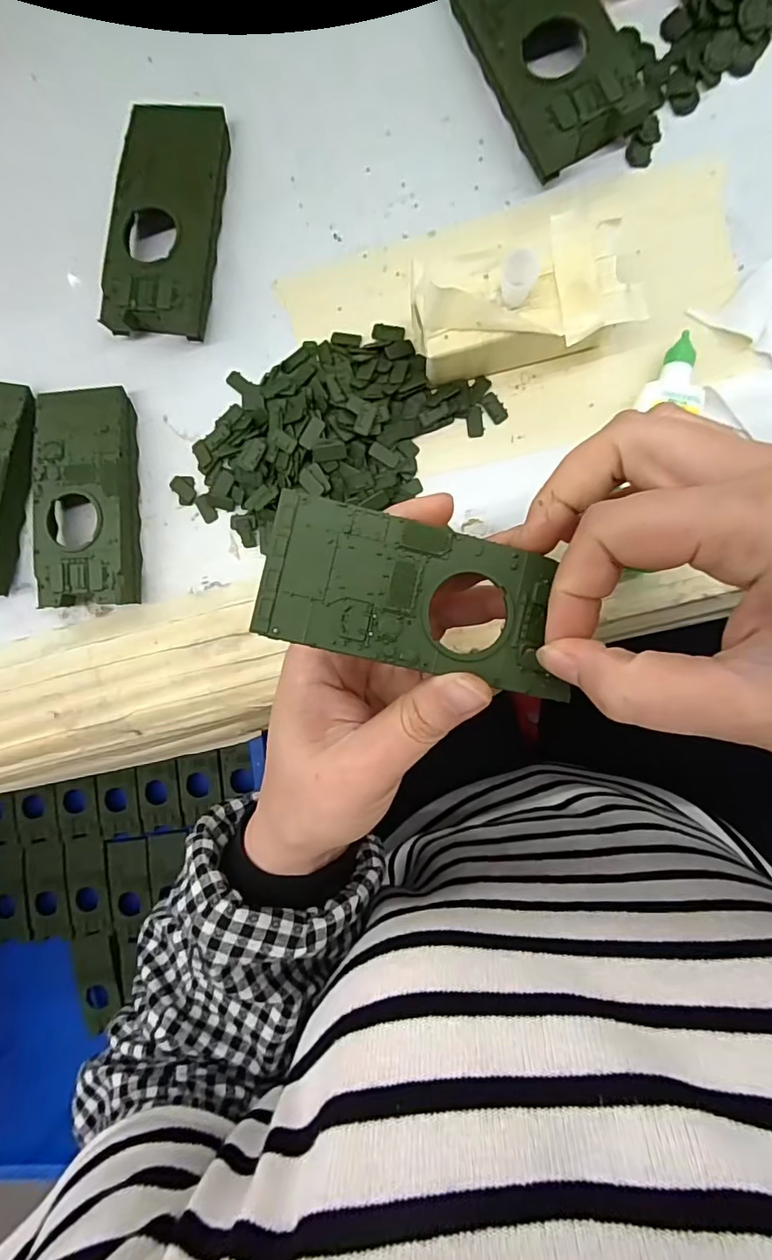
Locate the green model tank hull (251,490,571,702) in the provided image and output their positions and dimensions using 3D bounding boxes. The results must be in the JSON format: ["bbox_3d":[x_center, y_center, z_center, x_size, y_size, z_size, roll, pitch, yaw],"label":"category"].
[{"bbox_3d":[0.009,-0.011,0.174,0.095,0.018,0.044,13,90,-7],"label":"green model tank hull"}]

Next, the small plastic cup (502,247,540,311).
[{"bbox_3d":[0.051,-0.134,0.204,0.013,0.017,0.011,4,91,7],"label":"small plastic cup"}]

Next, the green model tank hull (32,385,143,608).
[{"bbox_3d":[-0.146,-0.064,0.261,0.045,0.019,0.103,-2,91,7],"label":"green model tank hull"}]

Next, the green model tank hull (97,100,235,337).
[{"bbox_3d":[-0.103,-0.191,0.253,0.044,0.021,0.102,9,92,7],"label":"green model tank hull"}]

